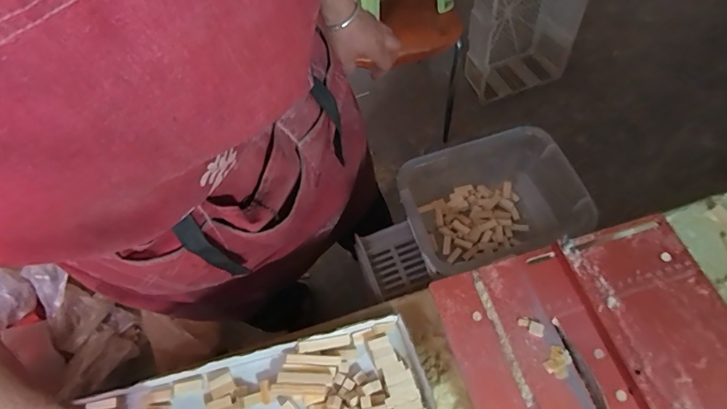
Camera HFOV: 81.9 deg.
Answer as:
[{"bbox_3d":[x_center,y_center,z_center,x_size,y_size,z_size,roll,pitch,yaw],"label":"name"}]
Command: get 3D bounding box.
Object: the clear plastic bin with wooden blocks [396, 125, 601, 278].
[{"bbox_3d":[0.181,0.005,0.623,0.249,0.125,0.162,-14,62,-4],"label":"clear plastic bin with wooden blocks"}]

